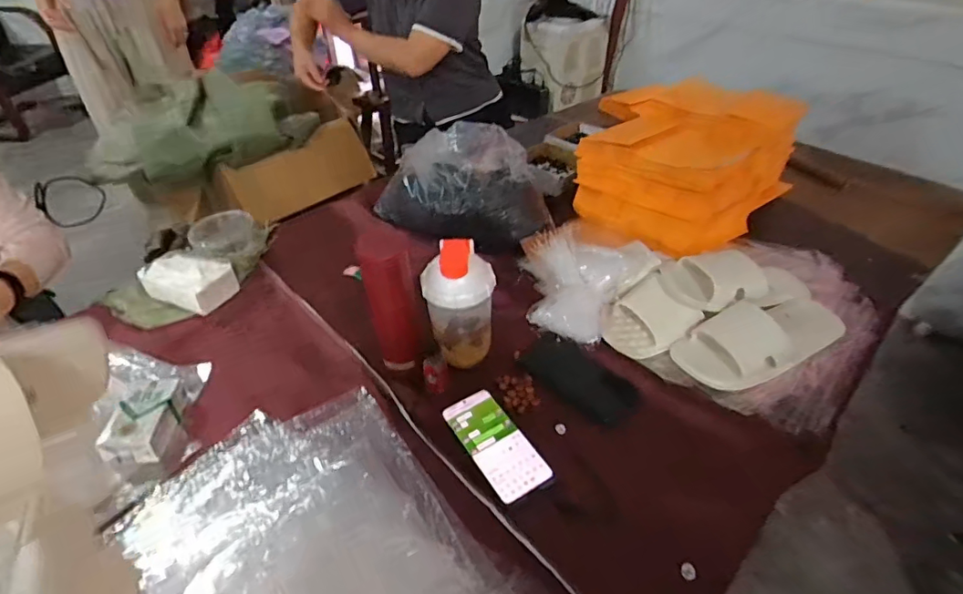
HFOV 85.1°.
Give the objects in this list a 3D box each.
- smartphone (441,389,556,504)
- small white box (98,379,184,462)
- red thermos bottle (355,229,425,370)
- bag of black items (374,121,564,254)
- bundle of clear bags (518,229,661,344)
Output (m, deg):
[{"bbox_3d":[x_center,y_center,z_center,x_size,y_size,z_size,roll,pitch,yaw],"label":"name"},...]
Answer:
[{"bbox_3d":[0.016,0.182,0.667,0.070,0.007,0.164,-20,43,-21],"label":"smartphone"},{"bbox_3d":[-0.447,0.160,0.696,0.072,0.041,0.119,-3,39,-2],"label":"small white box"},{"bbox_3d":[-0.118,0.019,0.706,0.063,0.215,0.056,-9,40,-8],"label":"red thermos bottle"},{"bbox_3d":[-0.033,-0.231,1.085,0.373,0.183,0.274,2,39,5],"label":"bag of black items"},{"bbox_3d":[0.158,-0.021,0.871,0.234,0.079,0.199,12,41,17],"label":"bundle of clear bags"}]

